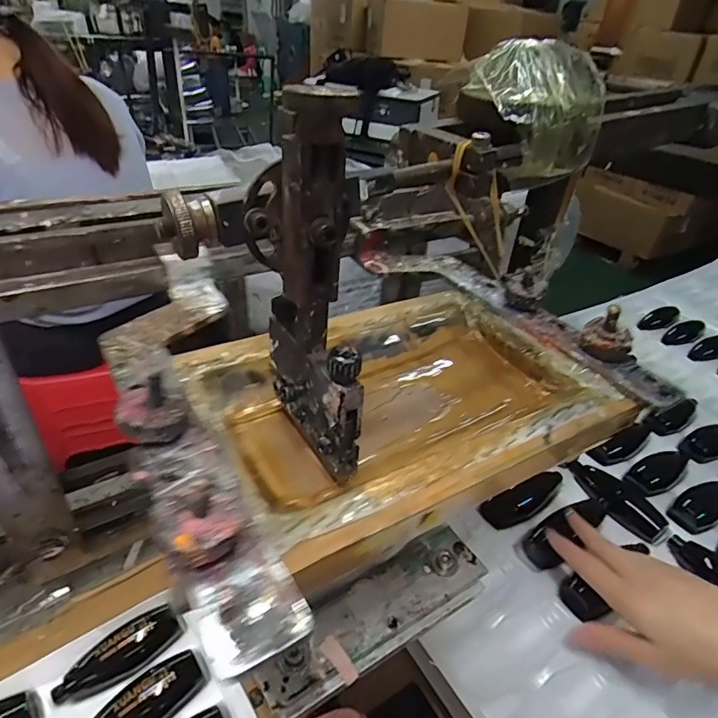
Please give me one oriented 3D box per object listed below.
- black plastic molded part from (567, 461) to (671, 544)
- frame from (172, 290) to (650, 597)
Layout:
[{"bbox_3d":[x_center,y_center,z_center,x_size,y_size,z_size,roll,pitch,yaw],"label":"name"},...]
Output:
[{"bbox_3d":[0.255,0.137,0.489,0.027,0.022,0.101,-17,41,-30],"label":"black plastic molded part"},{"bbox_3d":[0.028,0.026,0.301,0.224,0.031,0.168,-16,41,-29],"label":"frame"}]

